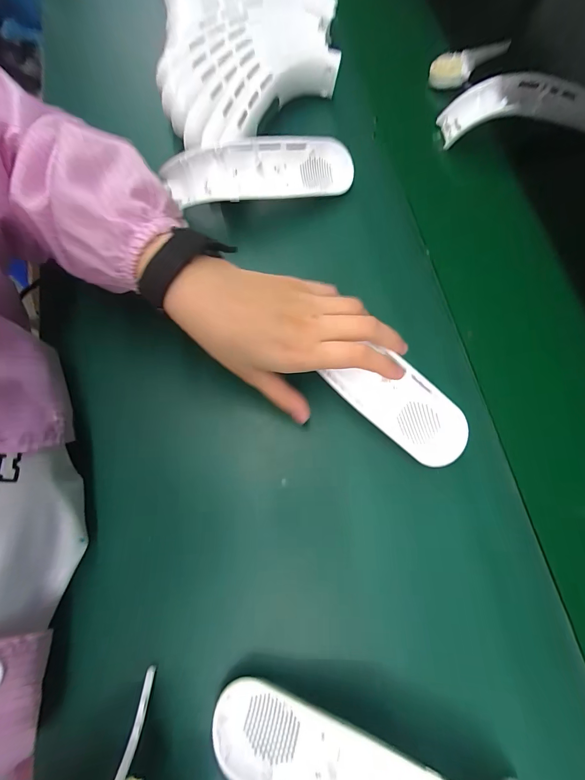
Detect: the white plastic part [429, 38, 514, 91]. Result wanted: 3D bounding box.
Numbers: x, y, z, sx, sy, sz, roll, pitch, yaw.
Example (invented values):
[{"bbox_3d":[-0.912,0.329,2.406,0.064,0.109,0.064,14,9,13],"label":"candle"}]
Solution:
[{"bbox_3d":[0.220,-0.403,0.418,0.100,0.020,0.033,-19,77,7],"label":"white plastic part"}]

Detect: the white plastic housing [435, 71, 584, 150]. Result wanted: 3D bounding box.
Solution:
[{"bbox_3d":[0.273,-0.318,0.386,0.196,0.045,0.046,-9,76,-4],"label":"white plastic housing"}]

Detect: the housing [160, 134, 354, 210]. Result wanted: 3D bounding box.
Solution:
[{"bbox_3d":[-0.028,-0.215,0.342,0.185,0.045,0.050,-15,77,-5],"label":"housing"}]

